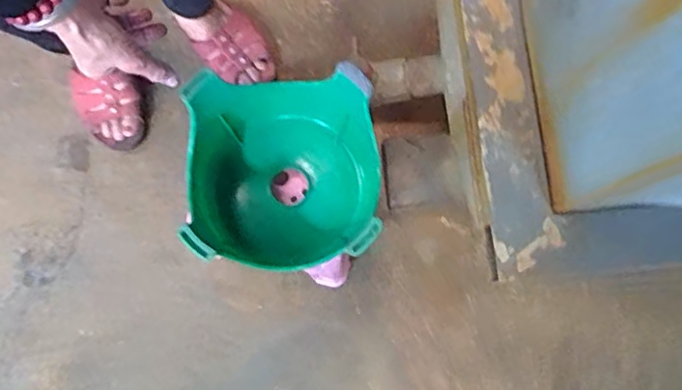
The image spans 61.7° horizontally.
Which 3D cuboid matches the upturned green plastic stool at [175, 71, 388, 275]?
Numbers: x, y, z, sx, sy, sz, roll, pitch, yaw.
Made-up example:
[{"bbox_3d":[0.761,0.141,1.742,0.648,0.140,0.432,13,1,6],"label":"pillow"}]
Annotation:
[{"bbox_3d":[-0.065,-0.028,0.678,0.206,0.149,0.191,-5,80,-2],"label":"upturned green plastic stool"}]

